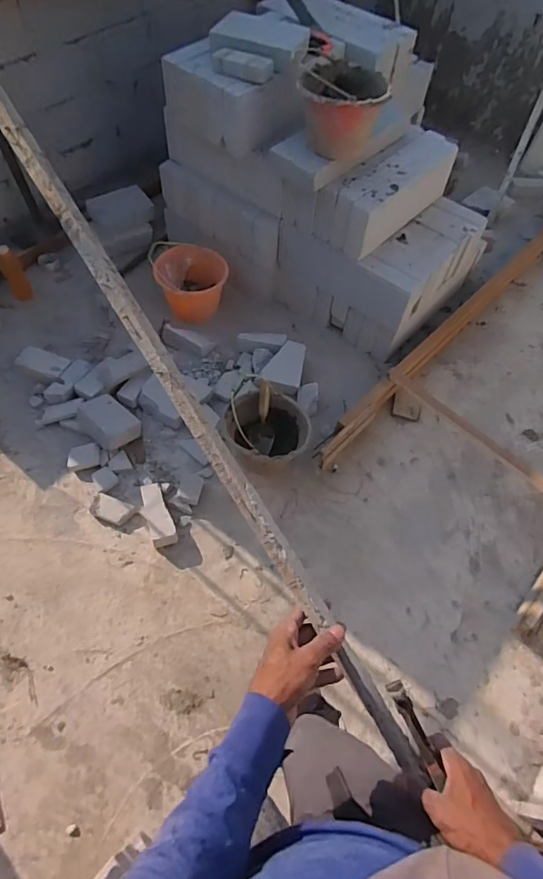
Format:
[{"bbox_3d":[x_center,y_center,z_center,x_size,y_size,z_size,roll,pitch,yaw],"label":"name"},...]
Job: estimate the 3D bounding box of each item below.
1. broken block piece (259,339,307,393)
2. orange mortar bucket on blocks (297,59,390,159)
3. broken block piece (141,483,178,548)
[{"bbox_3d":[0.045,-0.277,1.861,0.151,0.055,0.206,10,59,3],"label":"broken block piece"},{"bbox_3d":[0.223,-1.057,1.629,0.275,0.223,0.243,13,59,4],"label":"orange mortar bucket on blocks"},{"bbox_3d":[-0.379,0.247,1.641,0.086,0.077,0.221,-16,61,-13],"label":"broken block piece"}]

